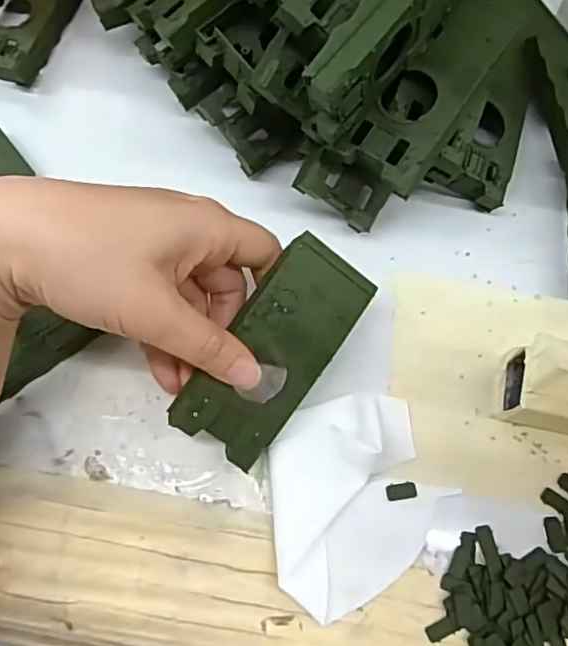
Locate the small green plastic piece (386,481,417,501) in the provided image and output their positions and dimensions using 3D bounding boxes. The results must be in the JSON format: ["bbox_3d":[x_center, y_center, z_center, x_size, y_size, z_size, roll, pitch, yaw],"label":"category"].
[{"bbox_3d":[0.056,0.080,0.283,0.014,0.004,0.008,-4,71,-2],"label":"small green plastic piece"}]

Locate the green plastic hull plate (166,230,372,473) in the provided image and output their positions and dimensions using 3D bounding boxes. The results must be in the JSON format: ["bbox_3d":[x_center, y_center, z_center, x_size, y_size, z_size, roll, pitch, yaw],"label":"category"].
[{"bbox_3d":[-0.004,0.013,0.270,0.045,0.006,0.104,36,87,-16],"label":"green plastic hull plate"}]

